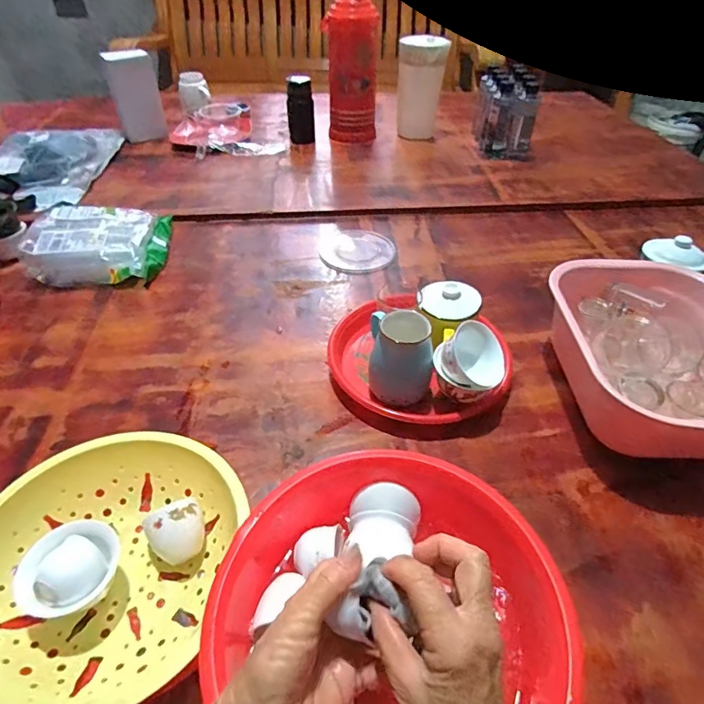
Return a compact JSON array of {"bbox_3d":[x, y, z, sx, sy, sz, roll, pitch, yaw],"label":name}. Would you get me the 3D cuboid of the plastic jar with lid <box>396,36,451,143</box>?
[{"bbox_3d":[0.181,-0.690,1.223,0.123,0.238,0.098,7,45,7],"label":"plastic jar with lid"}]

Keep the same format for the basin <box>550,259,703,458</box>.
[{"bbox_3d":[0.377,0.009,0.590,0.206,0.125,0.270,-1,44,-2],"label":"basin"}]

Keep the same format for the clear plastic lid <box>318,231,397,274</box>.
[{"bbox_3d":[0.012,-0.194,0.893,0.140,0.006,0.133,0,44,0],"label":"clear plastic lid"}]

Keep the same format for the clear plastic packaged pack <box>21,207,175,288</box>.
[{"bbox_3d":[-0.459,-0.206,0.850,0.214,0.077,0.192,-6,45,-5],"label":"clear plastic packaged pack"}]

